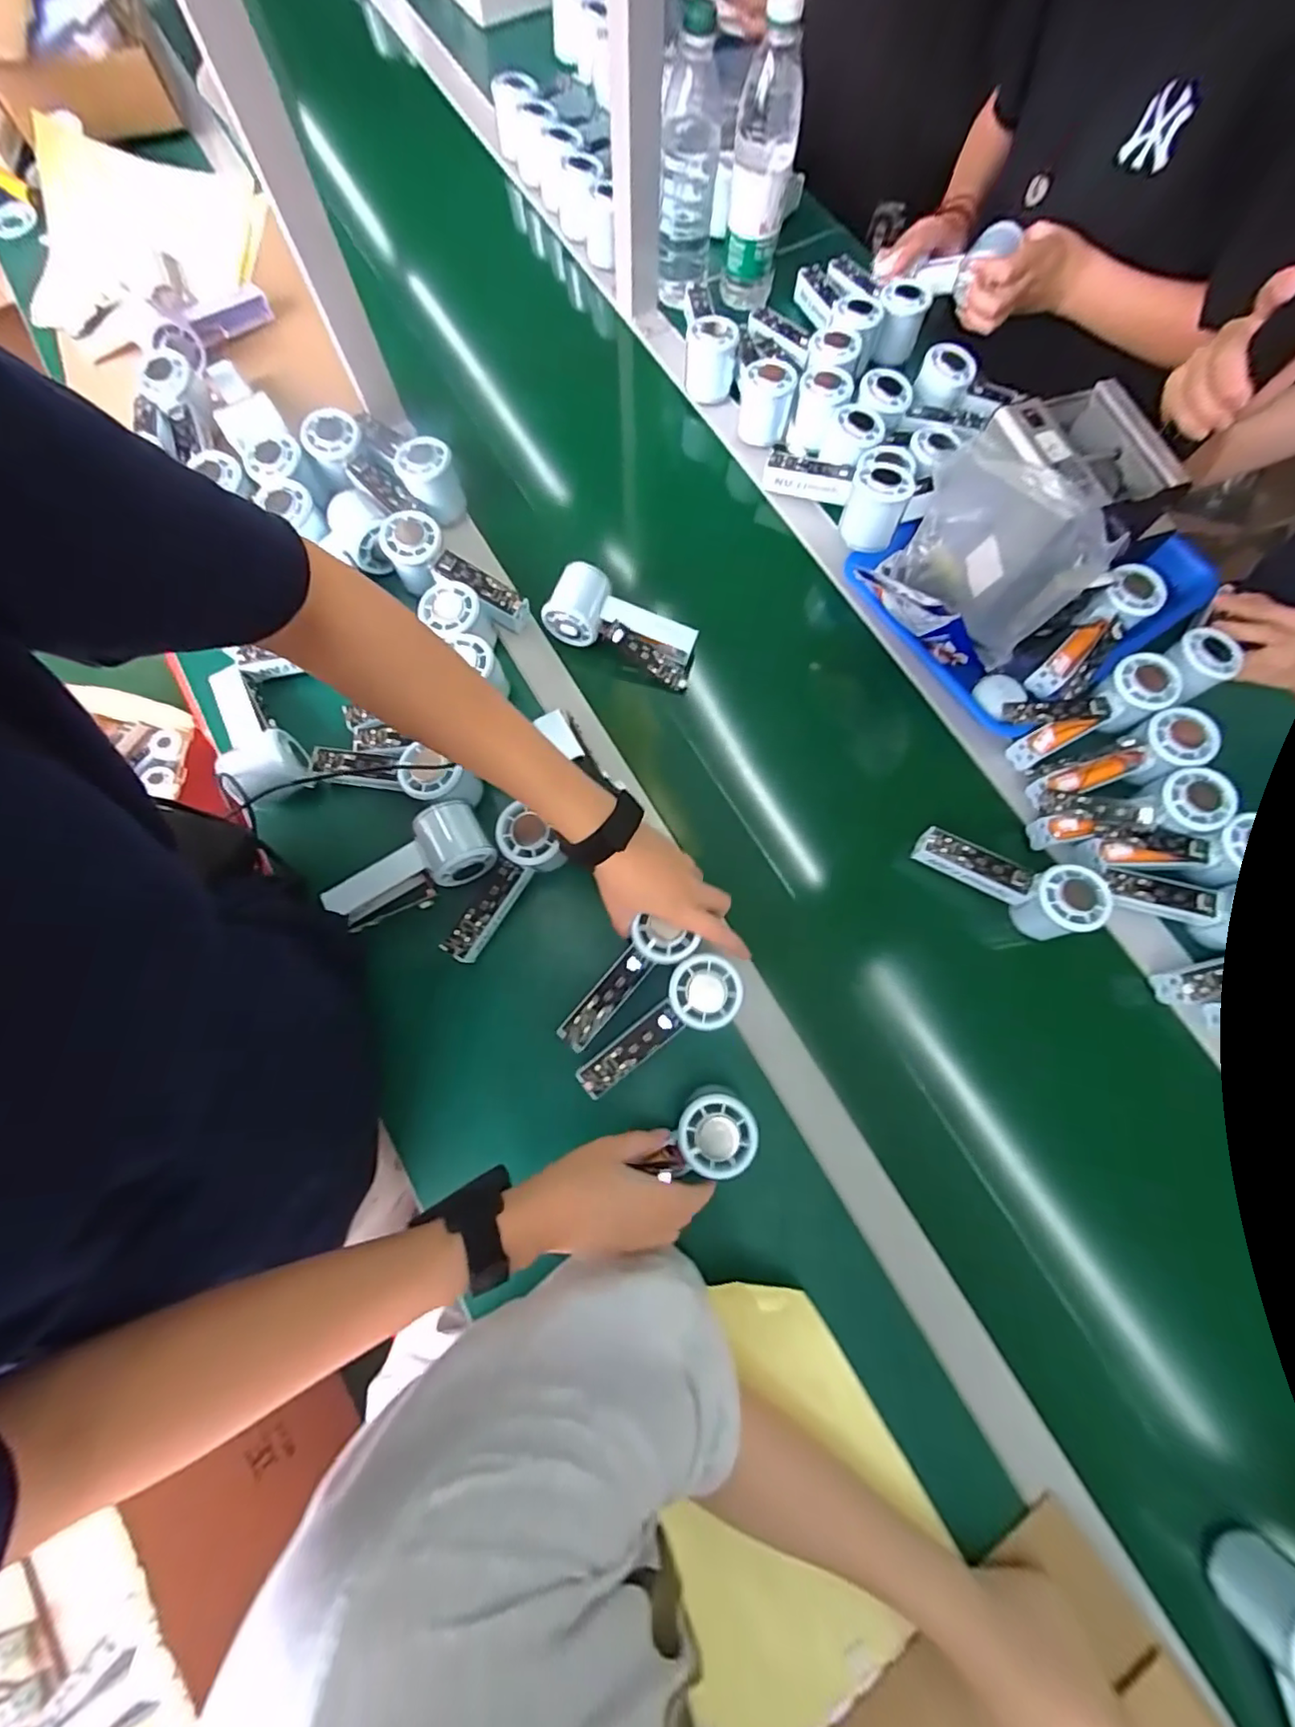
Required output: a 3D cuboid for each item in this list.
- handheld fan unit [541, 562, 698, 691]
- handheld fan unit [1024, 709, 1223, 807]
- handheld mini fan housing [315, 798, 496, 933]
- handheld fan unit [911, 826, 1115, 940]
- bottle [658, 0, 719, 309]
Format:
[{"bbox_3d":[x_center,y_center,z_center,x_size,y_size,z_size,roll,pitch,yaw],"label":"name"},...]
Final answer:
[{"bbox_3d":[-0.023,-0.241,0.577,0.149,0.049,0.058,24,77,5],"label":"handheld fan unit"},{"bbox_3d":[0.435,-0.097,0.532,0.155,0.049,0.055,-18,76,11],"label":"handheld fan unit"},{"bbox_3d":[-0.208,0.012,0.514,0.150,0.055,0.075,-35,79,-9],"label":"handheld mini fan housing"},{"bbox_3d":[0.317,0.017,0.512,0.148,0.058,0.053,23,77,5],"label":"handheld fan unit"},{"bbox_3d":[0.044,-0.756,0.641,0.058,0.227,0.068,4,76,0],"label":"bottle"}]

